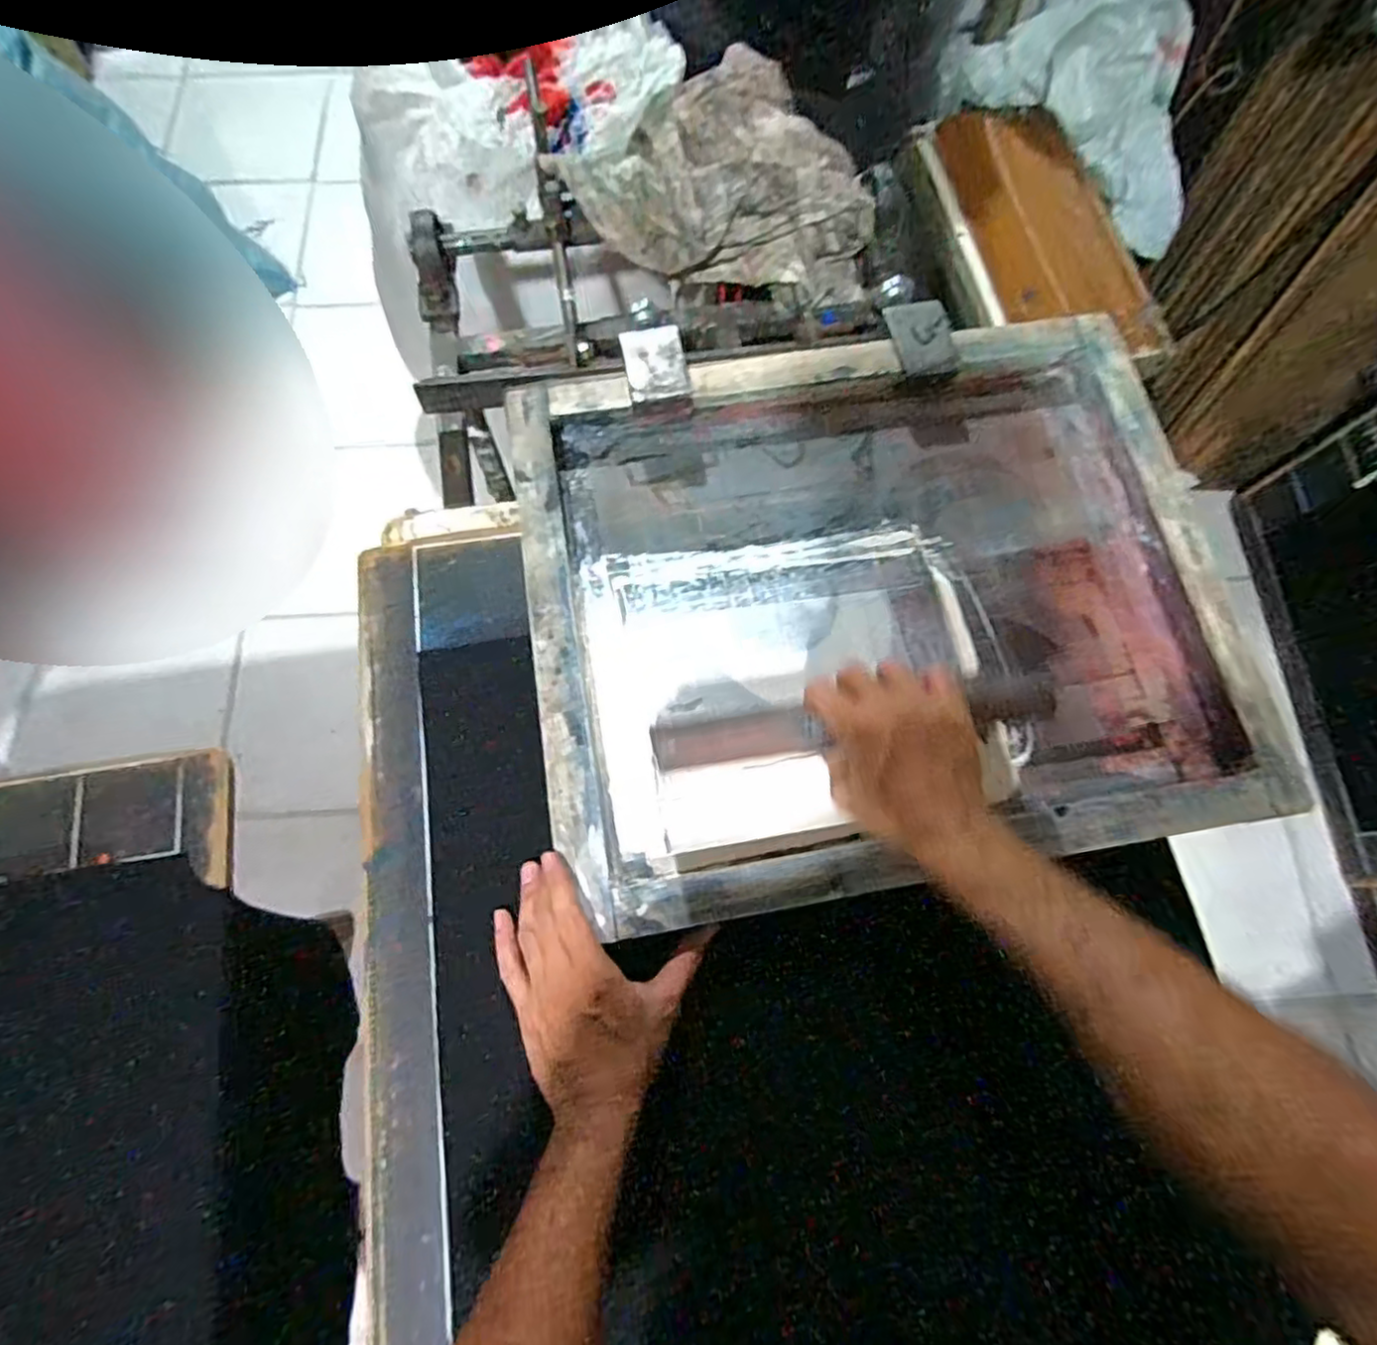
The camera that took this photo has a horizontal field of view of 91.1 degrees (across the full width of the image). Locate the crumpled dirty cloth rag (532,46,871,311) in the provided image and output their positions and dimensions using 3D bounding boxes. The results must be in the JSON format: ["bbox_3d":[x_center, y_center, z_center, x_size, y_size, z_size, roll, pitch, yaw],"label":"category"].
[{"bbox_3d":[0.035,-0.476,0.671,0.305,0.134,0.151,17,73,4],"label":"crumpled dirty cloth rag"}]

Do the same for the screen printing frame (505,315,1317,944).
[{"bbox_3d":[0.154,-0.069,0.566,0.555,0.047,0.459,-9,73,-4],"label":"screen printing frame"}]

